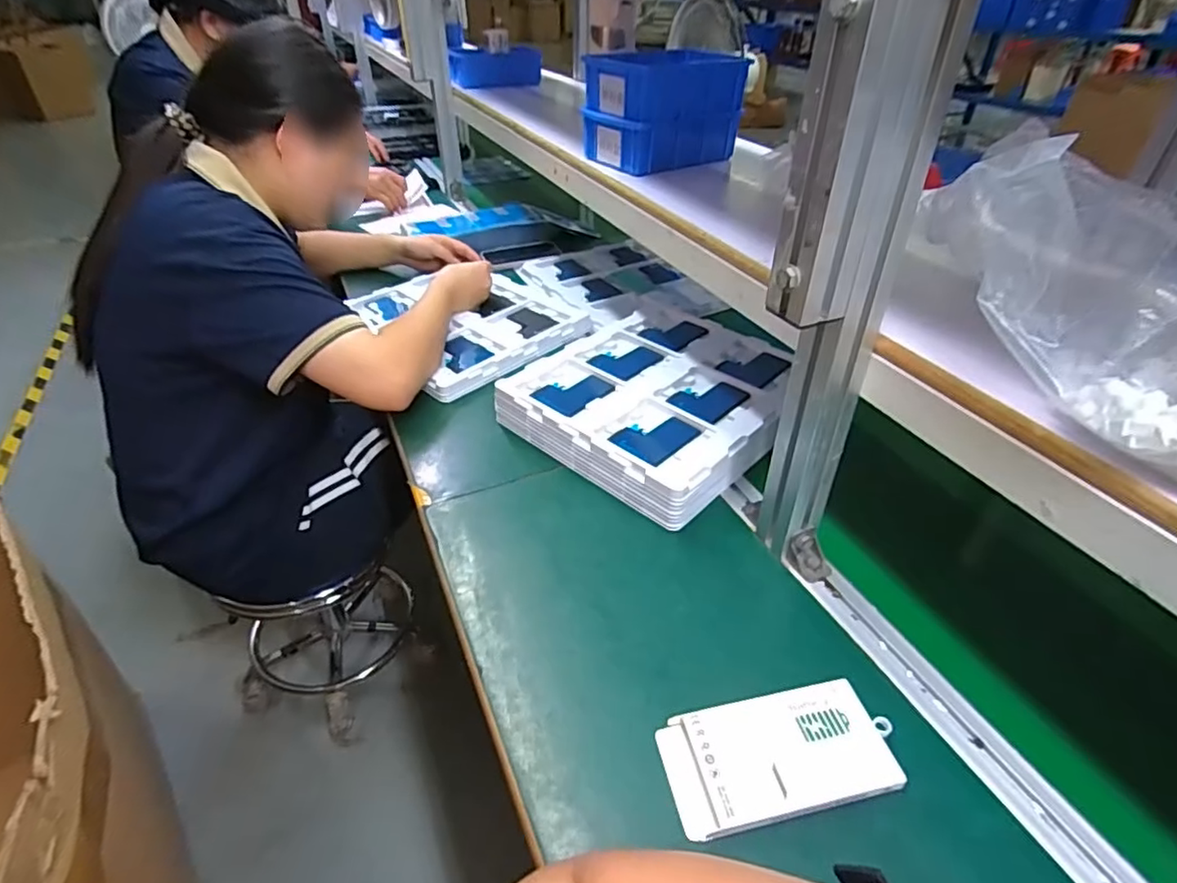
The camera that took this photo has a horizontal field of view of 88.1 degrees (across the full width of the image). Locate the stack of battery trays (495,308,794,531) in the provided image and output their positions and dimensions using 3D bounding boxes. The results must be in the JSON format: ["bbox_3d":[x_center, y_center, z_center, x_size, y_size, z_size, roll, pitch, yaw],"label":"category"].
[{"bbox_3d":[0.094,-0.059,0.759,0.287,0.057,0.330,31,47,33],"label":"stack of battery trays"}]

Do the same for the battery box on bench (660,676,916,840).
[{"bbox_3d":[0.136,0.222,0.435,0.159,0.009,0.082,-7,38,-10],"label":"battery box on bench"}]

